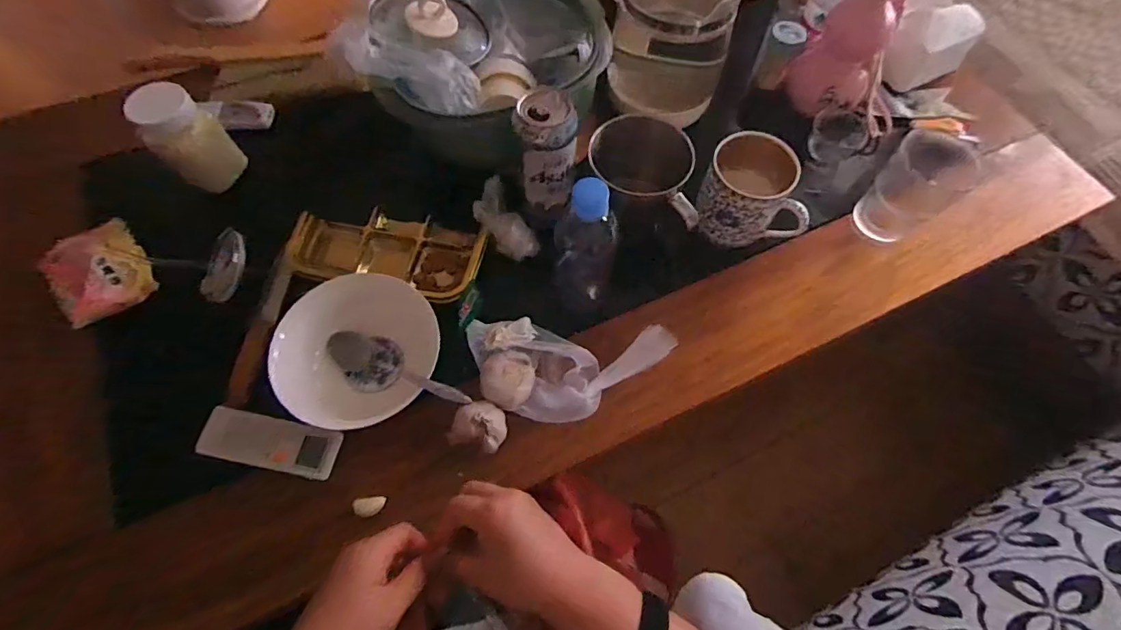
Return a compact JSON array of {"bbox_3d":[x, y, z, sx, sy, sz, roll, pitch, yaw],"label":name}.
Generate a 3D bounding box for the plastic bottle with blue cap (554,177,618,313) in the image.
[{"bbox_3d":[0.026,-0.067,0.519,0.059,0.212,0.055,9,65,3],"label":"plastic bottle with blue cap"}]

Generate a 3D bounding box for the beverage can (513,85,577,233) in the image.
[{"bbox_3d":[-0.014,-0.163,0.527,0.058,0.125,0.066,-6,65,-3],"label":"beverage can"}]

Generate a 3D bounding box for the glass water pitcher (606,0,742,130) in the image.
[{"bbox_3d":[0.140,-0.347,0.636,0.138,0.166,0.156,18,66,8],"label":"glass water pitcher"}]

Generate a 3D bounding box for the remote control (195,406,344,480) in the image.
[{"bbox_3d":[-0.284,0.127,0.492,0.130,0.019,0.048,11,65,4],"label":"remote control"}]

